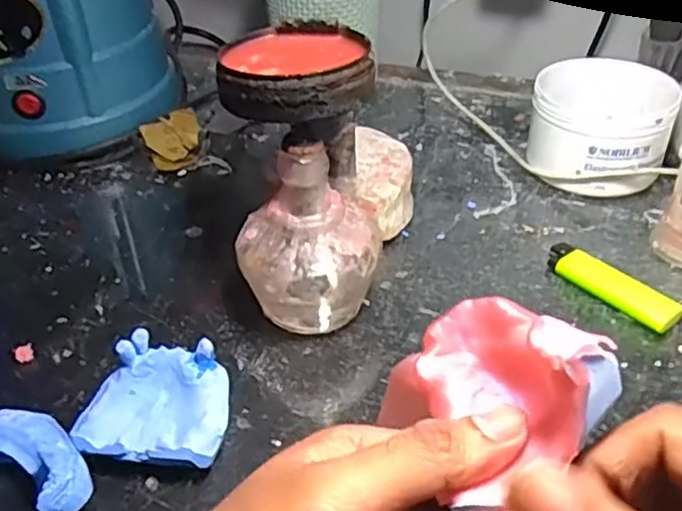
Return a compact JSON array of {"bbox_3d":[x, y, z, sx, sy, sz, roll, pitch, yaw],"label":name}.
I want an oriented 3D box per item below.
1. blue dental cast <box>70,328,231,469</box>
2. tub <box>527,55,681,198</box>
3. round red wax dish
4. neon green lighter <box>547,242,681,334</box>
[{"bbox_3d":[-0.083,0.069,0.320,0.066,0.032,0.055,7,39,12],"label":"blue dental cast"},{"bbox_3d":[0.176,-0.087,0.475,0.087,0.065,0.081,12,41,18],"label":"tub"},{"bbox_3d":[-0.021,-0.089,0.331,0.071,0.018,0.073,-2,38,1],"label":"round red wax dish"},{"bbox_3d":[0.150,0.018,0.388,0.021,0.013,0.078,-29,45,-29],"label":"neon green lighter"}]

